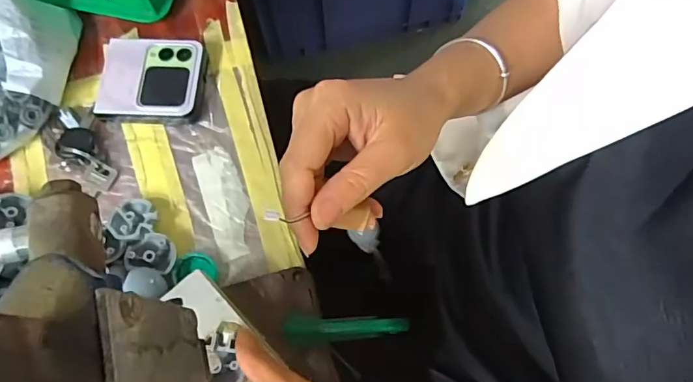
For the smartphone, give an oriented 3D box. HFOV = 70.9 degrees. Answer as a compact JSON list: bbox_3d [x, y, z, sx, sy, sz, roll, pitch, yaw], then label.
[{"bbox_3d":[-0.173,-0.098,0.431,0.088,0.018,0.078,1,71,2],"label":"smartphone"}]

